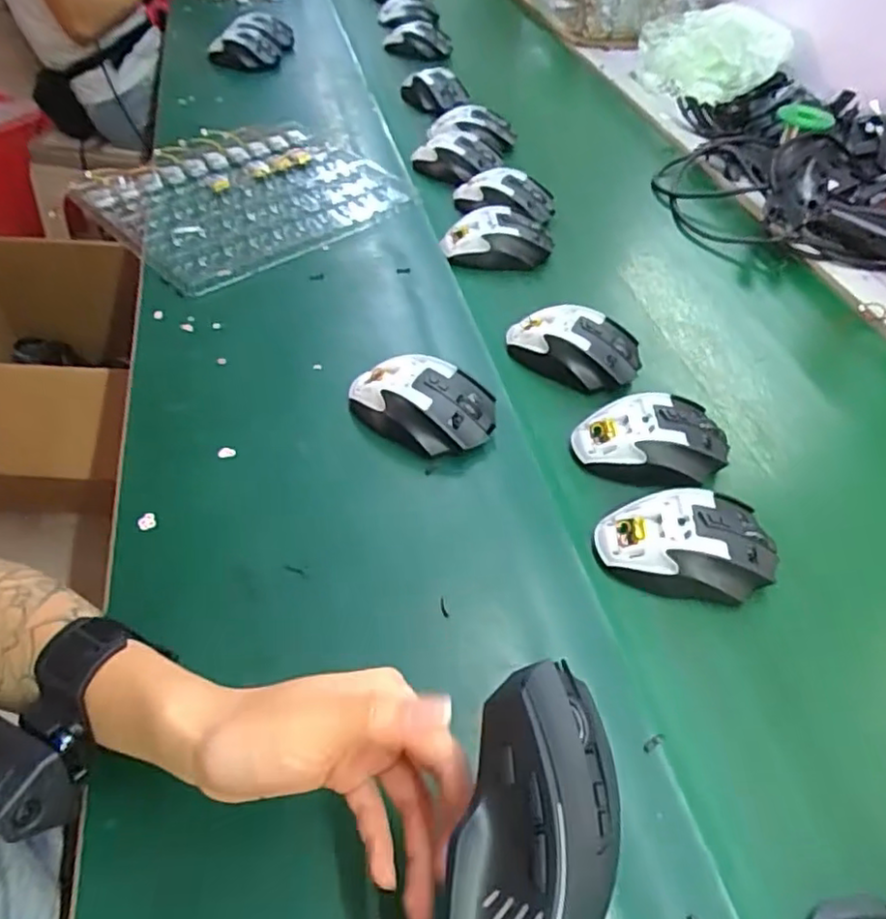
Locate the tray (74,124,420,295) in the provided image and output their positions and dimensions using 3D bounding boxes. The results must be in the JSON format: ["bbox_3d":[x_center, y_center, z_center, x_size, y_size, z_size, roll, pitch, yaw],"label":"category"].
[{"bbox_3d":[-0.221,-0.302,0.743,0.302,0.025,0.267,-32,57,-28],"label":"tray"}]

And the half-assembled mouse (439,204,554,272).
[{"bbox_3d":[0.058,-0.234,0.691,0.115,0.034,0.071,-11,50,-14],"label":"half-assembled mouse"}]

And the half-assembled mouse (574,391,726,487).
[{"bbox_3d":[0.160,-0.015,0.499,0.113,0.037,0.066,2,48,-2],"label":"half-assembled mouse"}]

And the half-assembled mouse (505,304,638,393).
[{"bbox_3d":[0.116,-0.101,0.578,0.113,0.040,0.062,24,51,17],"label":"half-assembled mouse"}]

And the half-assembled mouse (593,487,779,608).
[{"bbox_3d":[0.162,0.057,0.433,0.111,0.035,0.067,0,48,-4],"label":"half-assembled mouse"}]

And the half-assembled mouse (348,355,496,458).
[{"bbox_3d":[-0.017,-0.045,0.505,0.113,0.041,0.068,25,51,17],"label":"half-assembled mouse"}]

